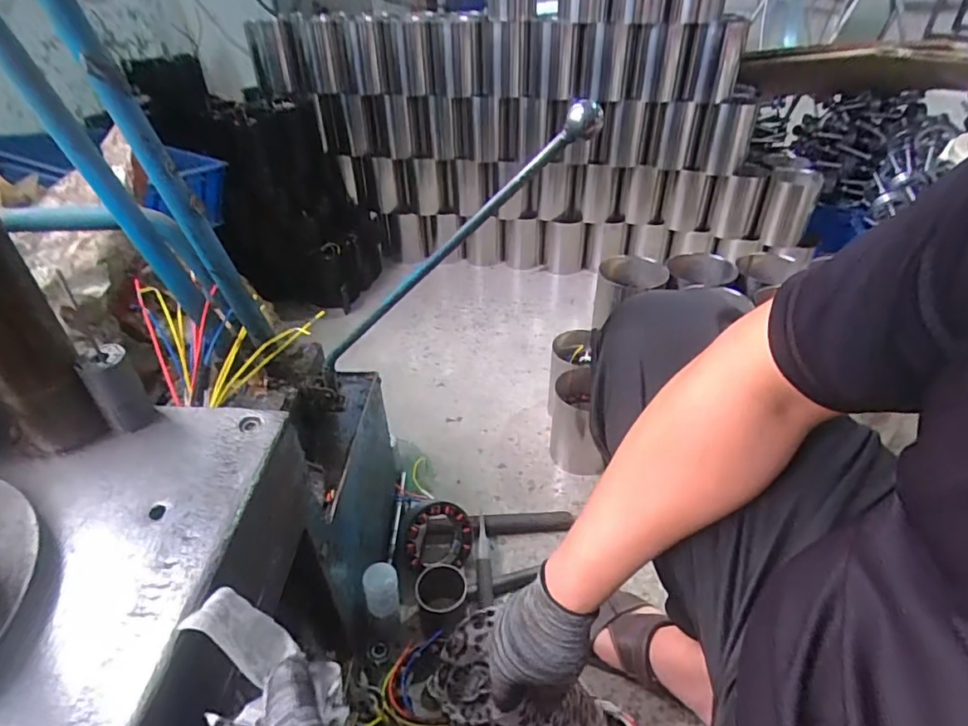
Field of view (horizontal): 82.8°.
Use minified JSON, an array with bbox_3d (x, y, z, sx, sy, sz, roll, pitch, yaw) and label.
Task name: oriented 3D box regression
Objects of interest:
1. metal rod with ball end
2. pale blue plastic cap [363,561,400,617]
[{"bbox_3d":[-0.049,-0.100,0.543,0.027,0.407,0.025,43,37,-17],"label":"metal rod with ball end"},{"bbox_3d":[-0.137,0.305,0.742,0.043,0.064,0.040,-8,38,-9],"label":"pale blue plastic cap"}]

